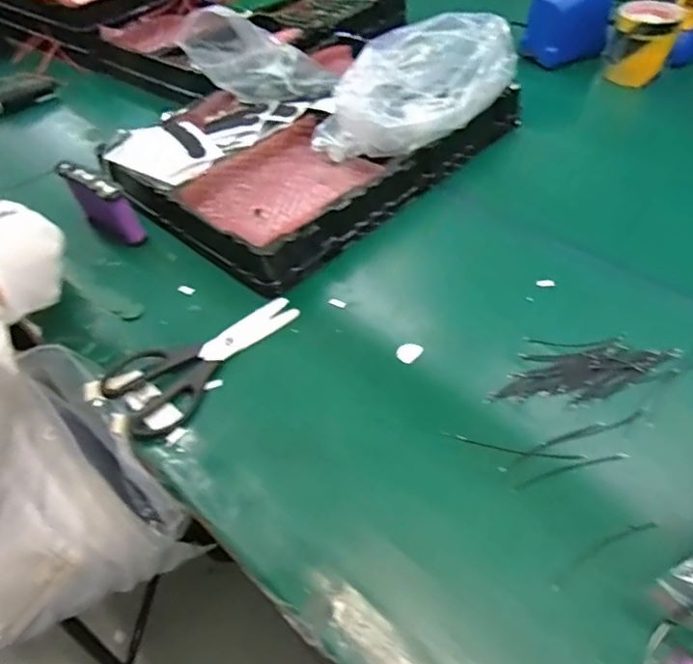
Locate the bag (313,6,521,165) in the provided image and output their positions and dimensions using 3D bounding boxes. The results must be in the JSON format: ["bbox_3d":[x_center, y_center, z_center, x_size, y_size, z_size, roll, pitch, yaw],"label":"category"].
[{"bbox_3d":[0.088,-0.288,0.669,0.243,0.123,0.109,-23,49,-16],"label":"bag"}]

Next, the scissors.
[{"bbox_3d":[-0.139,0.018,0.525,0.089,0.015,0.190,26,54,26],"label":"scissors"}]

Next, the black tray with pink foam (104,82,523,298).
[{"bbox_3d":[-0.045,-0.265,0.749,0.359,0.058,0.477,35,58,31],"label":"black tray with pink foam"}]

